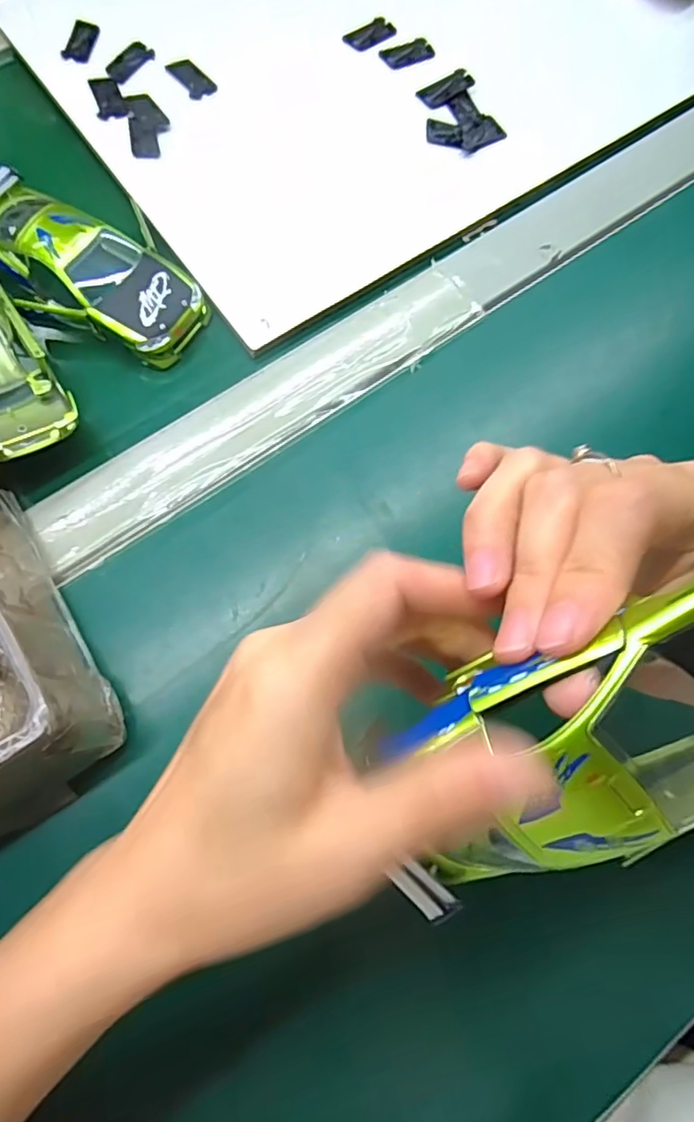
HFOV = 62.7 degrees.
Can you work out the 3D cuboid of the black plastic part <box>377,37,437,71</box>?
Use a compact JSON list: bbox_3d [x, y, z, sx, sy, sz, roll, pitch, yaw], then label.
[{"bbox_3d":[0.039,-0.326,0.366,0.033,0.004,0.019,-18,74,-7],"label":"black plastic part"}]

